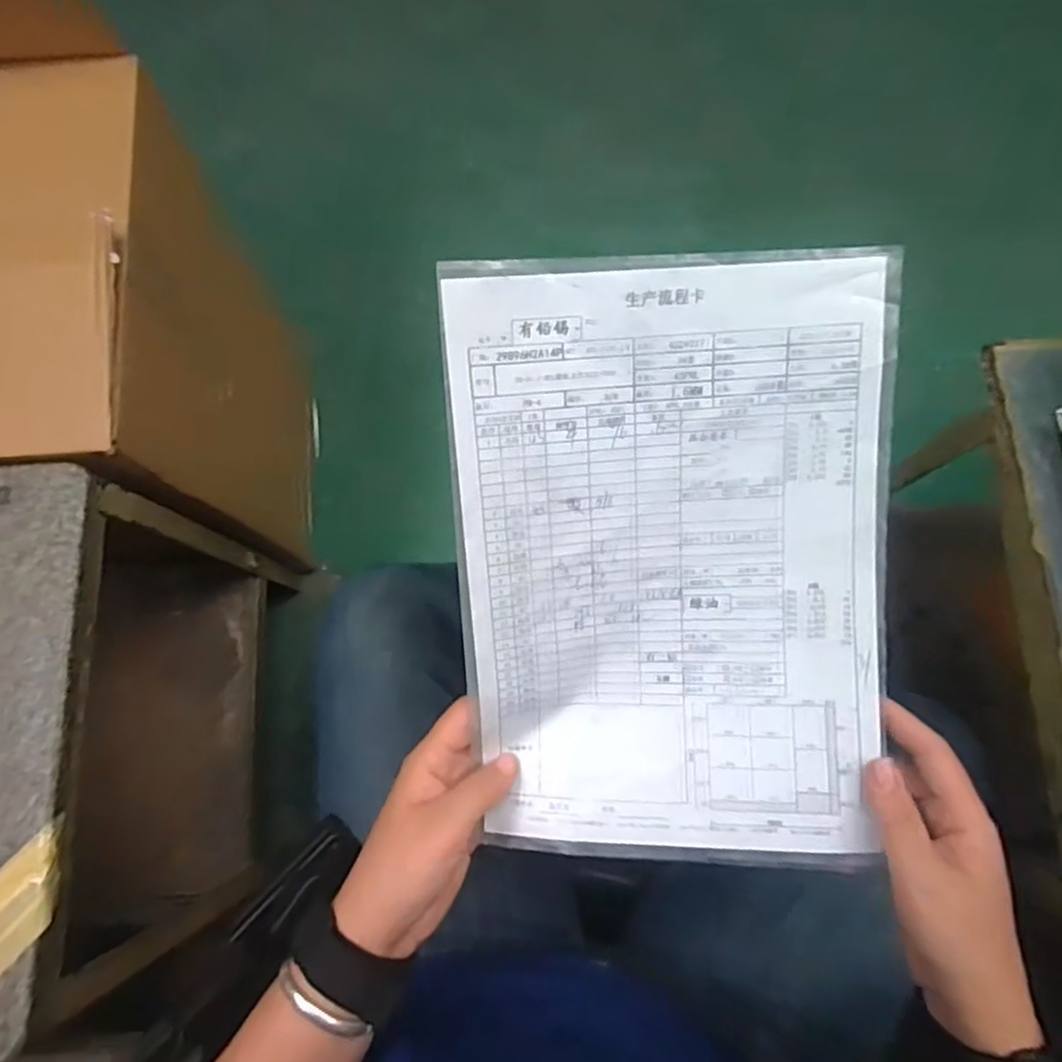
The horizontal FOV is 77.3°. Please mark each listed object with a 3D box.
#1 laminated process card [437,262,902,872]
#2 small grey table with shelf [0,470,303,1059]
[{"bbox_3d":[0.074,0.021,0.335,0.212,0.039,0.298,-3,102,-1],"label":"laminated process card"},{"bbox_3d":[-0.619,0.233,0.706,0.584,0.490,0.433,-8,77,-1],"label":"small grey table with shelf"}]

